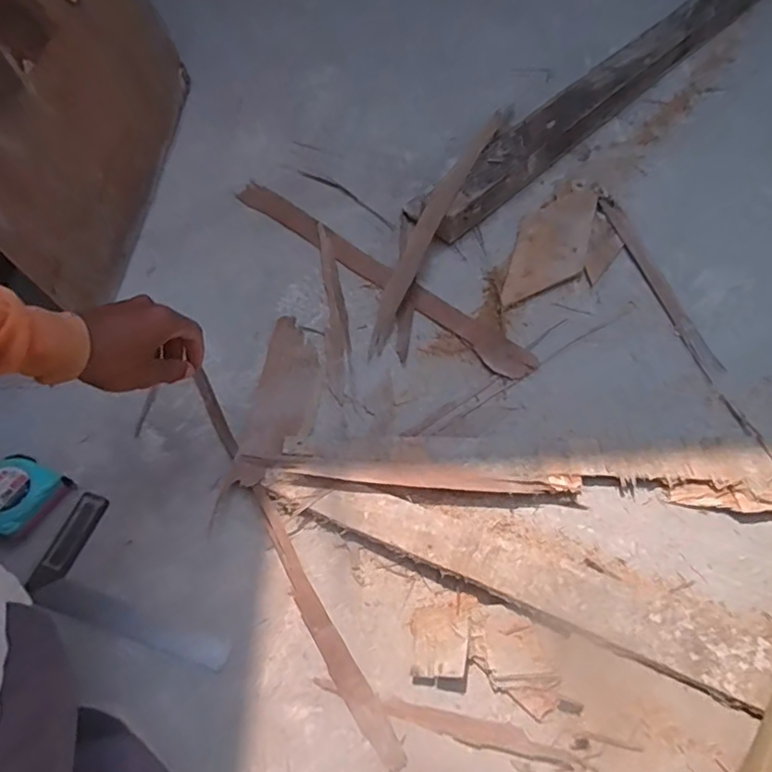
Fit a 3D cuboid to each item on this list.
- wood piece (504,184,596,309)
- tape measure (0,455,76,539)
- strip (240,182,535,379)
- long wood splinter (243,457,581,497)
[{"bbox_3d":[0.234,-0.200,0.804,0.097,0.011,0.229,15,60,10],"label":"wood piece"},{"bbox_3d":[-0.391,0.119,0.605,0.067,0.049,0.077,24,62,15],"label":"tape measure"},{"bbox_3d":[-0.024,-0.169,0.792,0.528,0.016,0.045,37,66,21],"label":"strip"},{"bbox_3d":[0.031,0.101,0.620,0.348,0.011,0.031,3,59,3],"label":"long wood splinter"}]

